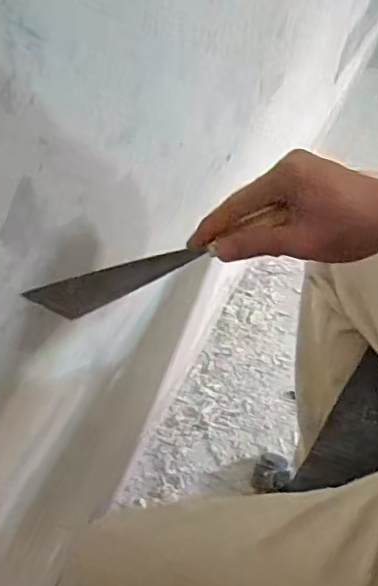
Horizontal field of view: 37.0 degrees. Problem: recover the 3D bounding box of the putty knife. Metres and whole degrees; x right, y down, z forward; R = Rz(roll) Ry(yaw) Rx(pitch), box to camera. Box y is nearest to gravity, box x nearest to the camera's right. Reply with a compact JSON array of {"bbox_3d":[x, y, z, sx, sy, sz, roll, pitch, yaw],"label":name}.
[{"bbox_3d":[-0.021,-0.021,0.405,0.174,0.078,0.012,-21,67,4],"label":"putty knife"}]

